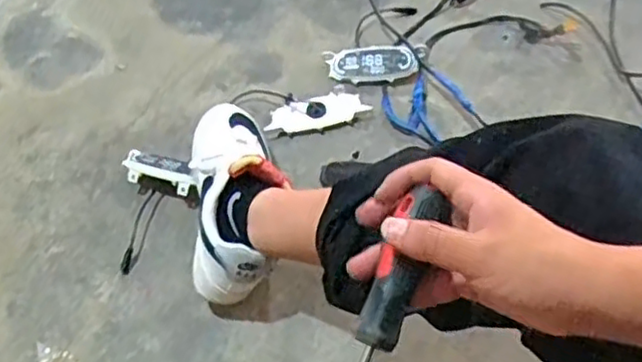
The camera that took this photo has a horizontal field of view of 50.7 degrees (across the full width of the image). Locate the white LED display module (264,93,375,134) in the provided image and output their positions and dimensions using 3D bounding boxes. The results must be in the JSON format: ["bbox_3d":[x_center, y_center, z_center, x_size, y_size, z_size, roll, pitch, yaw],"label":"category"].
[{"bbox_3d":[-0.005,-0.099,0.973,0.141,0.017,0.056,-17,57,-6],"label":"white LED display module"}]

